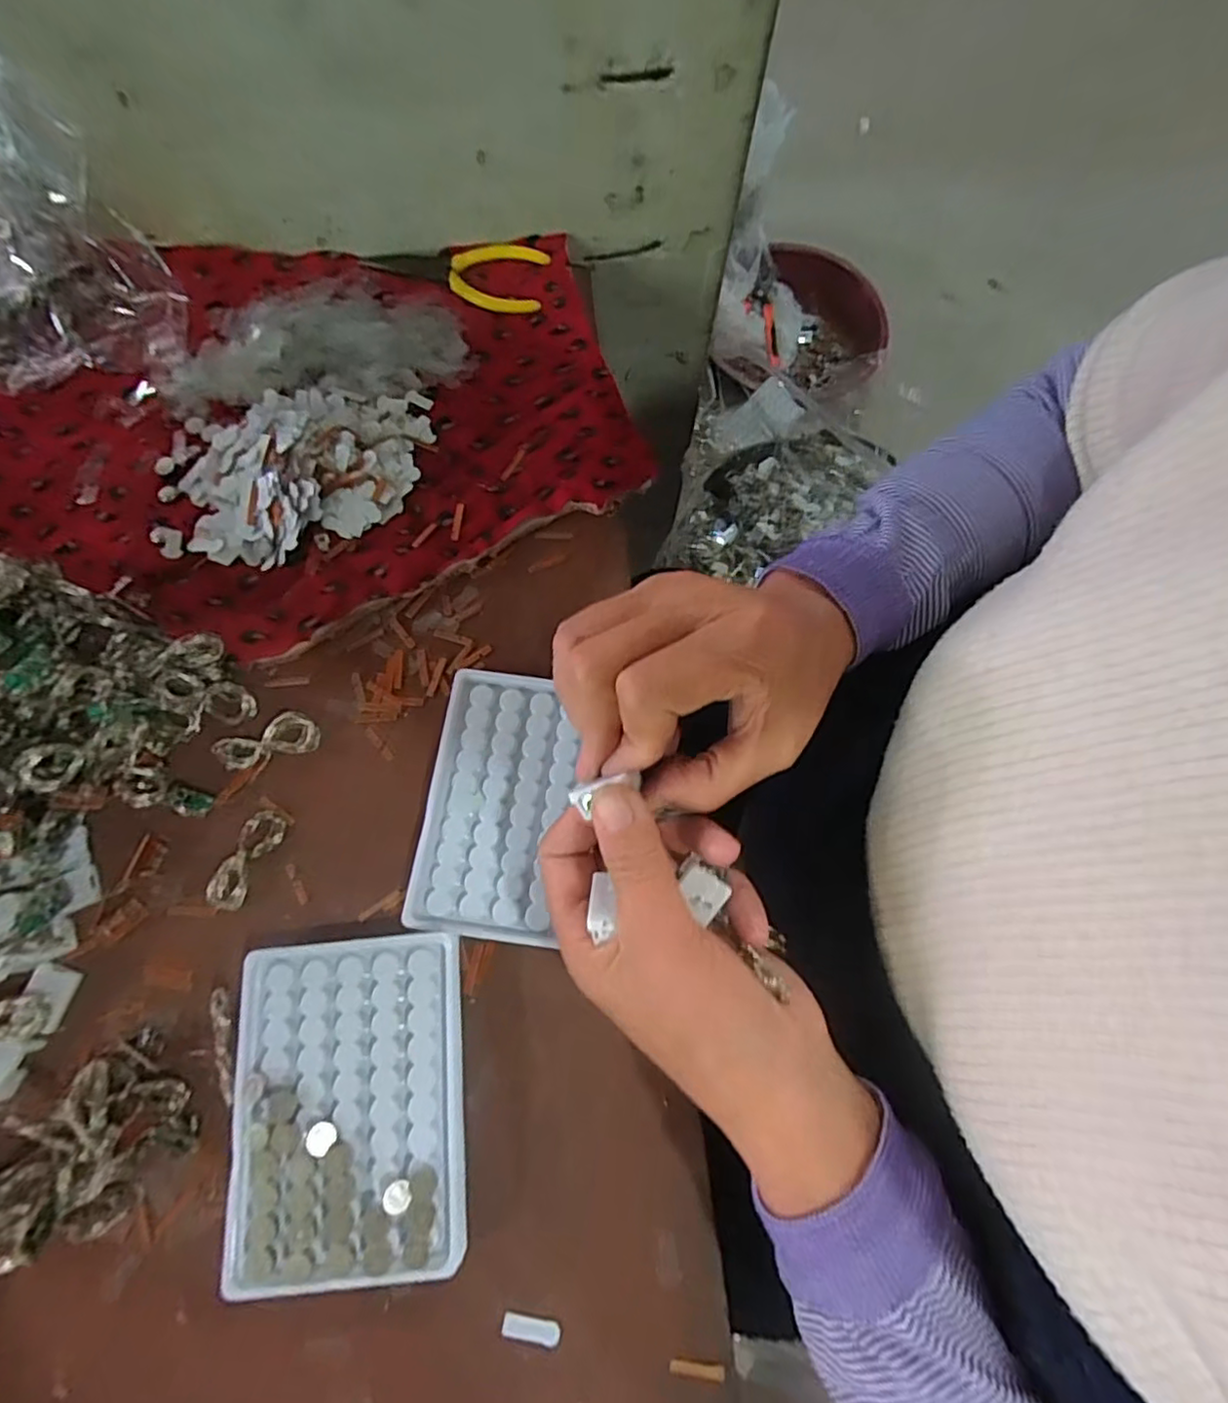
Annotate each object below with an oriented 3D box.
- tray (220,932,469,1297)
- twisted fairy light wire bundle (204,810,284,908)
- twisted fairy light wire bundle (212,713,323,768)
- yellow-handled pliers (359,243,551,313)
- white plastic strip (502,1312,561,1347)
[{"bbox_3d":[-0.115,0.174,0.285,0.097,0.020,0.129,-5,74,-4],"label":"tray"},{"bbox_3d":[-0.182,0.078,0.320,0.019,0.004,0.049,24,74,5],"label":"twisted fairy light wire bundle"},{"bbox_3d":[-0.179,0.020,0.333,0.051,0.011,0.020,-13,74,-6],"label":"twisted fairy light wire bundle"},{"bbox_3d":[-0.106,-0.284,0.426,0.120,0.011,0.050,8,73,0],"label":"yellow-handled pliers"},{"bbox_3d":[-0.034,0.260,0.269,0.023,0.004,0.007,12,73,1],"label":"white plastic strip"}]

